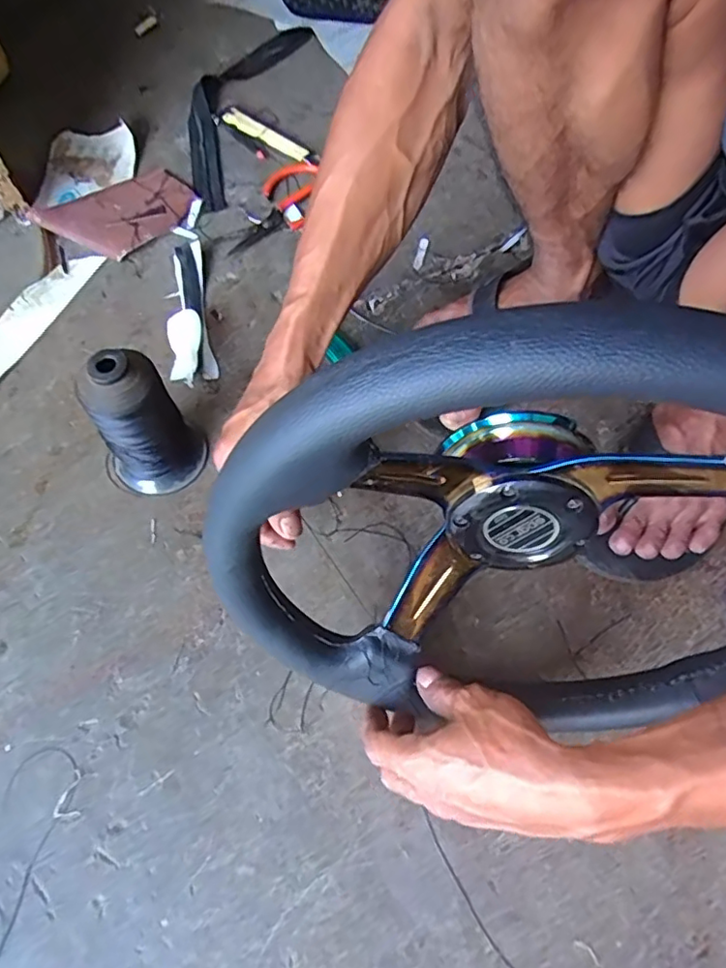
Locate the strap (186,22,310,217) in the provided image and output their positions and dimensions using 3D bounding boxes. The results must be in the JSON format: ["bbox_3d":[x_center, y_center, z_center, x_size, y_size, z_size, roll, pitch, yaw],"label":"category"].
[{"bbox_3d":[-0.165,-0.482,0.730,0.099,0.012,0.361,15,66,4],"label":"strap"}]

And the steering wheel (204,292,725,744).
[{"bbox_3d":[0.089,0.043,0.329,0.326,0.344,0.085,7,50,0],"label":"steering wheel"}]

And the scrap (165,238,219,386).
[{"bbox_3d":[-0.177,-0.178,0.582,0.042,0.015,0.173,-8,66,-6],"label":"scrap"}]

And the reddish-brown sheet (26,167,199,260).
[{"bbox_3d":[-0.263,-0.297,0.633,0.158,0.016,0.105,-37,72,-17],"label":"reddish-brown sheet"}]

